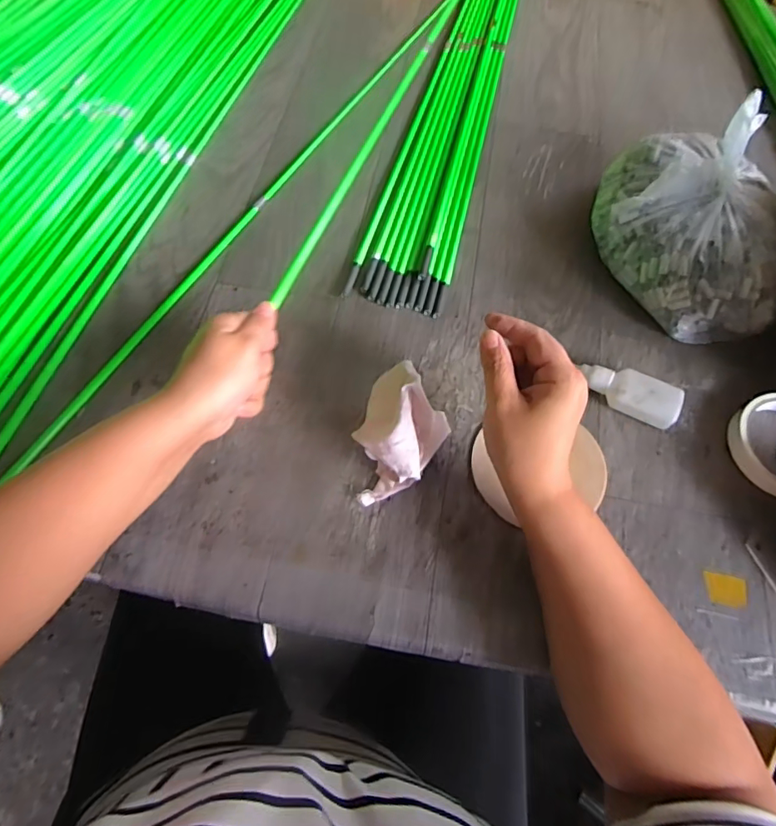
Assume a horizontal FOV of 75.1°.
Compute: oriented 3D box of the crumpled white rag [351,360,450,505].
[{"bbox_3d":[0.010,0.016,0.392,0.061,0.062,0.103,17,66,8],"label":"crumpled white rag"}]

